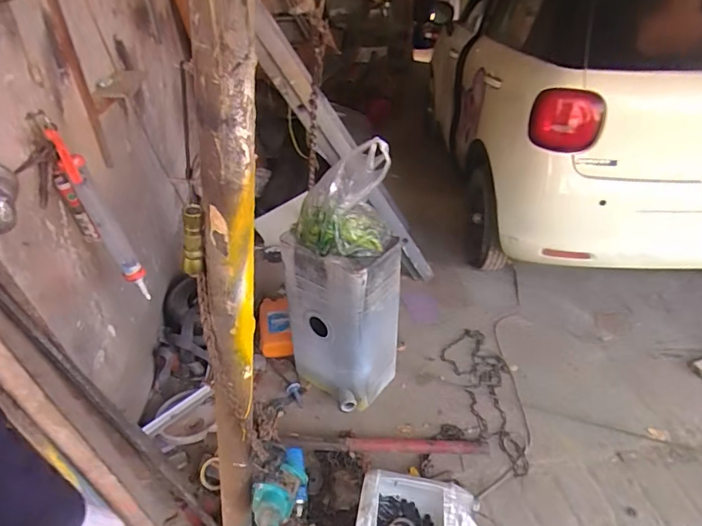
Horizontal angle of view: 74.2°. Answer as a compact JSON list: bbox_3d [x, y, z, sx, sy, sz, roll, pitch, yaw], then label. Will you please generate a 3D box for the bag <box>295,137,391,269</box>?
[{"bbox_3d":[-0.027,-0.193,1.465,0.303,0.319,0.252,-4,34,-3],"label":"bag"}]

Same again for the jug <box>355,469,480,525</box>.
[{"bbox_3d":[0.196,0.744,1.328,0.335,0.159,0.246,7,35,13],"label":"jug"}]

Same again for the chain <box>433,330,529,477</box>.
[{"bbox_3d":[0.487,0.501,1.825,0.282,0.026,0.699,3,34,7],"label":"chain"}]

